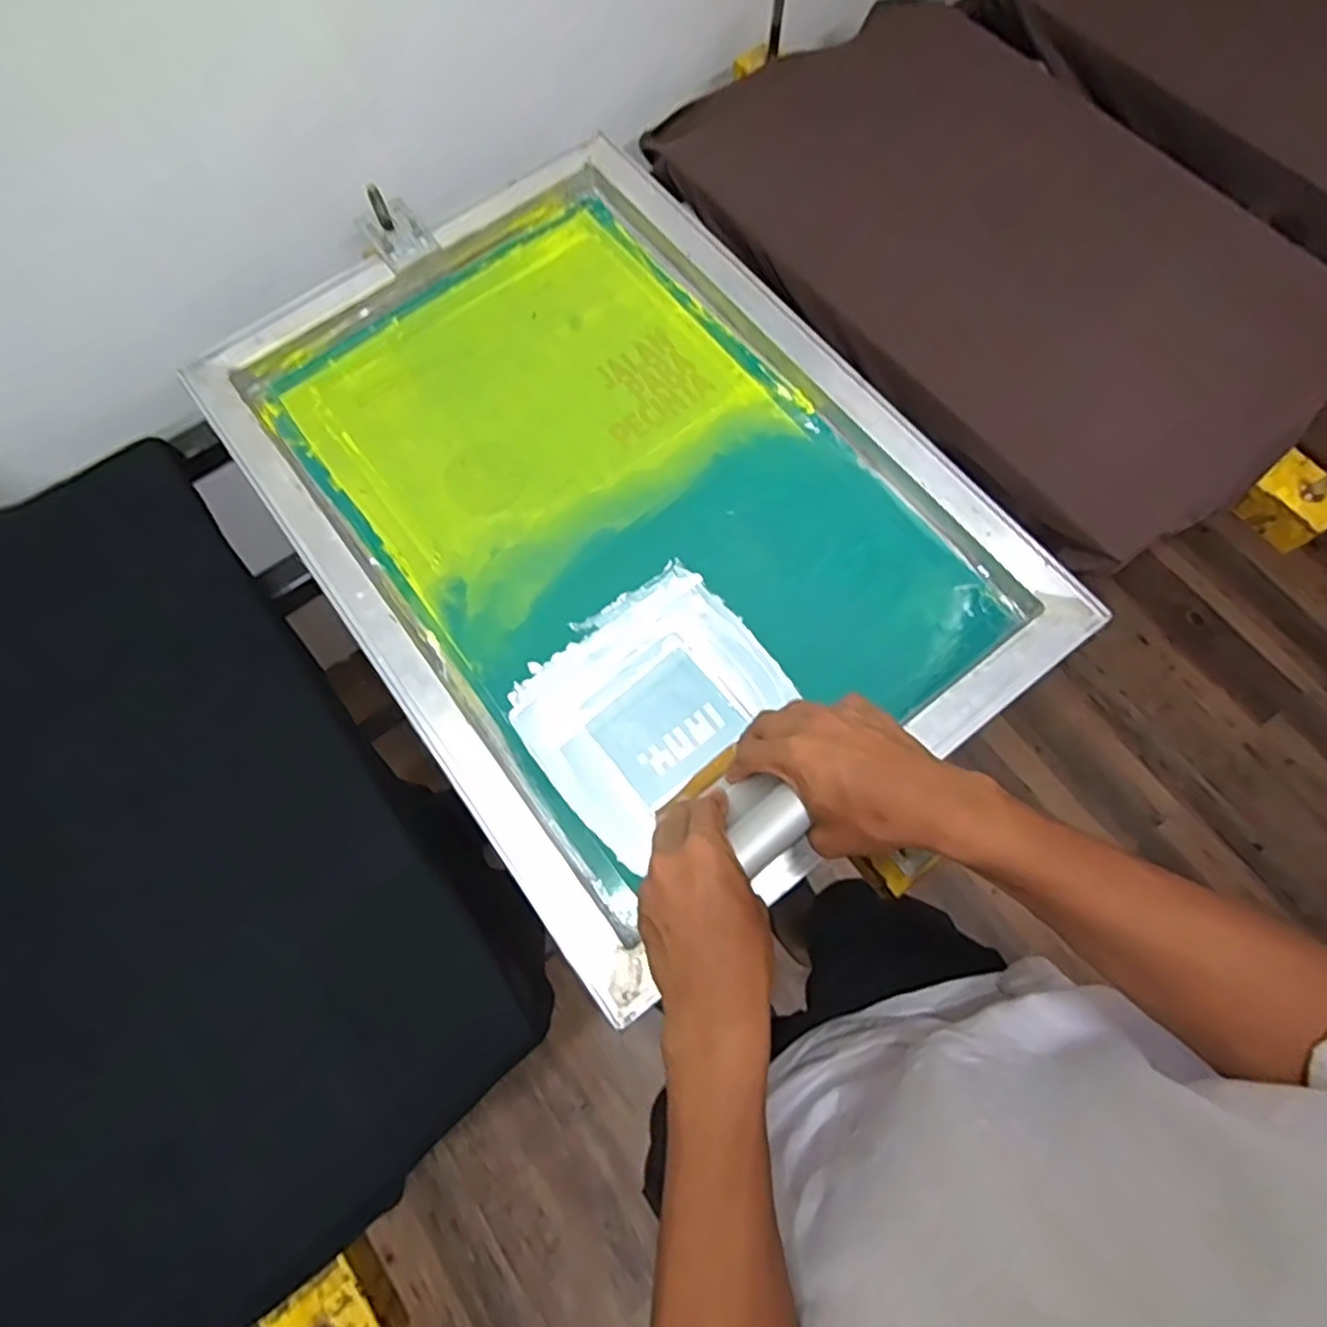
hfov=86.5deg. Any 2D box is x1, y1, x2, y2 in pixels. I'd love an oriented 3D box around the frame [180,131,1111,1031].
[{"bbox_3d":[-0.042,-0.142,0.591,0.462,0.050,0.640,-36,76,-12],"label":"frame"}]

